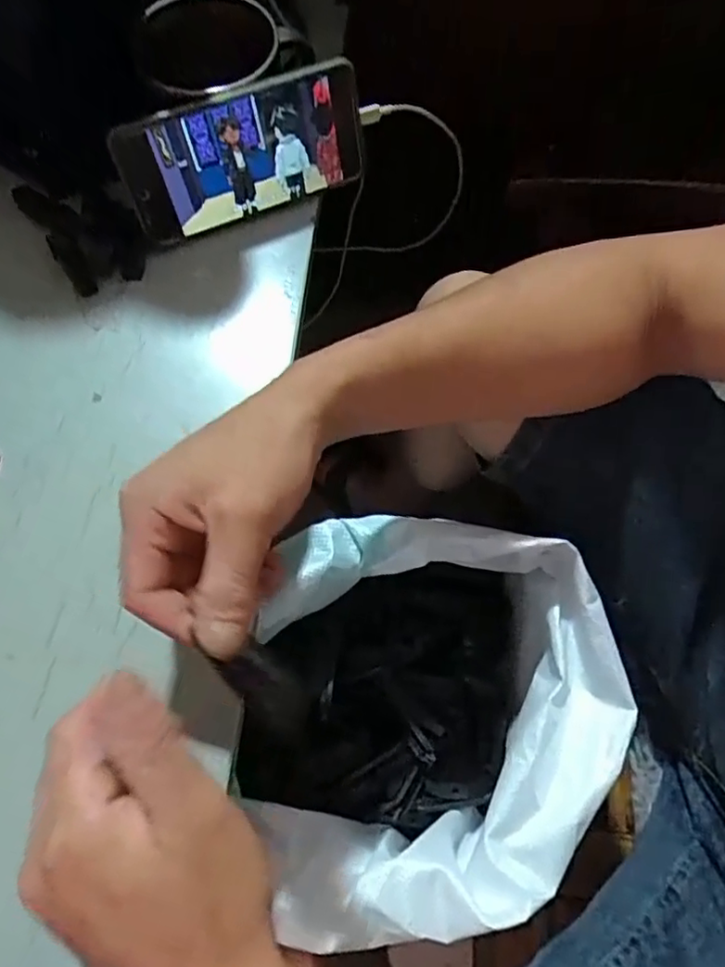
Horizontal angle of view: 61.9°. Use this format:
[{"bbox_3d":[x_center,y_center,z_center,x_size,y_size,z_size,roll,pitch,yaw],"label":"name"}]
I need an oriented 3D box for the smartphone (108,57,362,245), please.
[{"bbox_3d":[-0.075,-0.214,0.394,0.157,0.073,0.007,-24,52,-9],"label":"smartphone"}]

